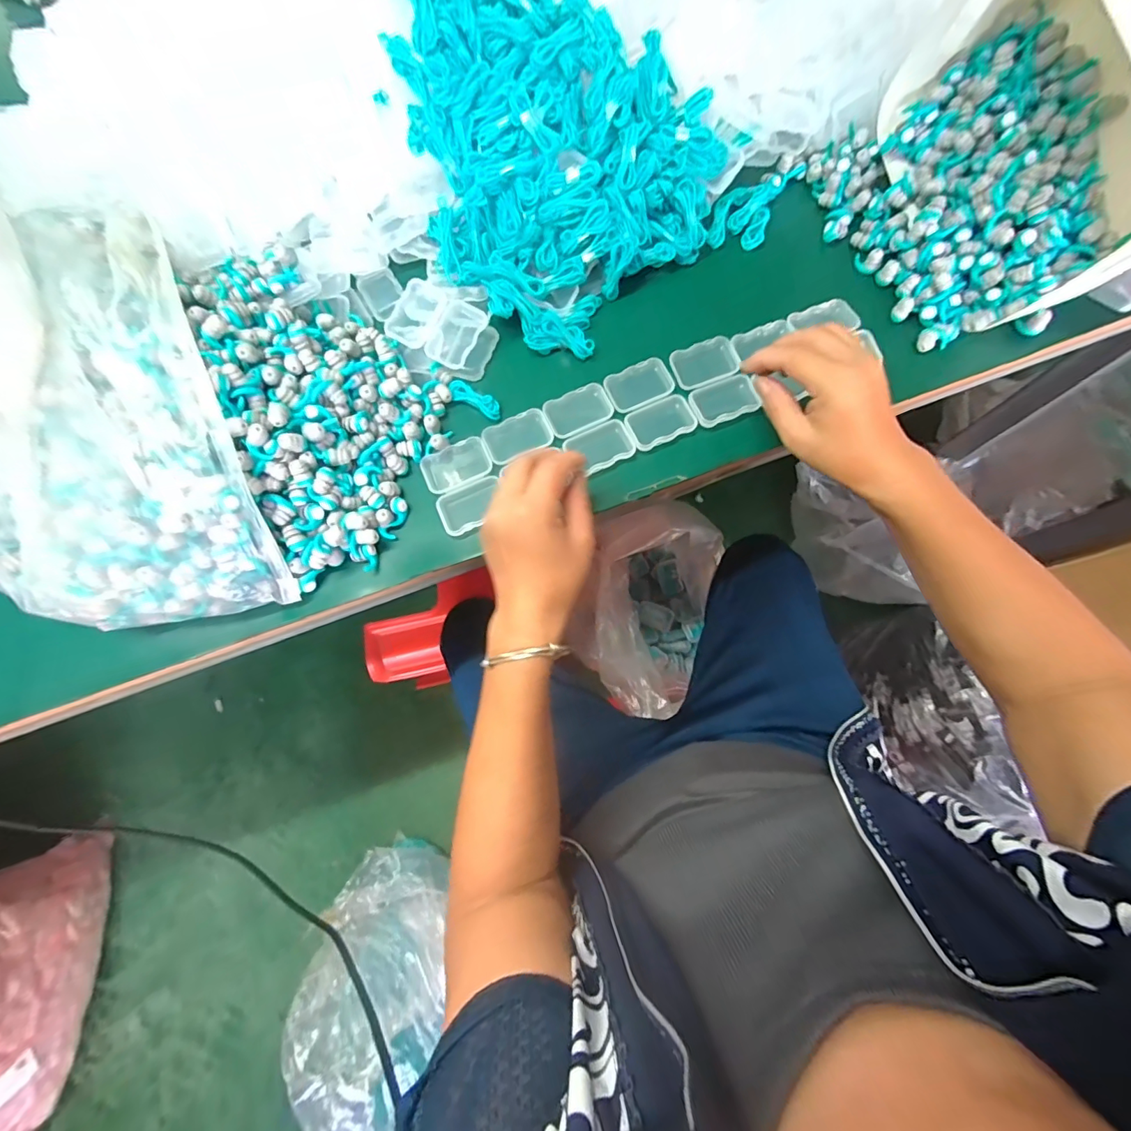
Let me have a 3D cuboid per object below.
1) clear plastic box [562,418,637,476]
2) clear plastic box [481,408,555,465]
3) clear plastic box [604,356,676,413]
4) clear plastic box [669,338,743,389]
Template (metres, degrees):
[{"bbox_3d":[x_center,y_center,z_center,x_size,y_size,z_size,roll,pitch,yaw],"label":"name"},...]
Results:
[{"bbox_3d":[0.030,-0.098,0.400,0.053,0.007,0.035,-24,75,-5],"label":"clear plastic box"},{"bbox_3d":[-0.040,-0.108,0.409,0.055,0.017,0.033,-19,75,-3],"label":"clear plastic box"},{"bbox_3d":[0.064,-0.154,0.414,0.056,0.009,0.038,-22,75,-4],"label":"clear plastic box"},{"bbox_3d":[0.123,-0.173,0.415,0.056,0.017,0.042,-19,75,-3],"label":"clear plastic box"}]

